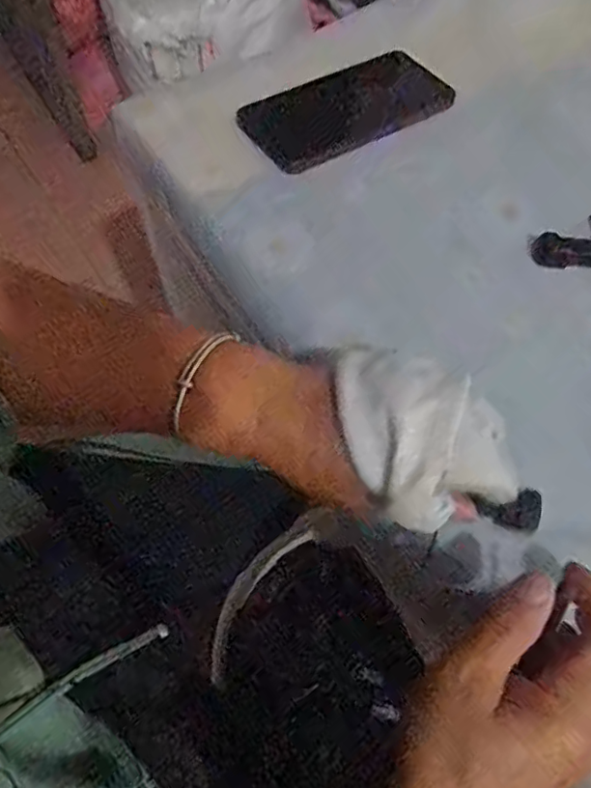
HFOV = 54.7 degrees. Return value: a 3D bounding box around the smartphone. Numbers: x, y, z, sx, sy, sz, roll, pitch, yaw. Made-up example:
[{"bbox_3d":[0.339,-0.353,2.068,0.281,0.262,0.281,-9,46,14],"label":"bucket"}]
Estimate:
[{"bbox_3d":[0.042,-0.228,0.453,0.168,0.005,0.077,-28,68,-16],"label":"smartphone"}]

